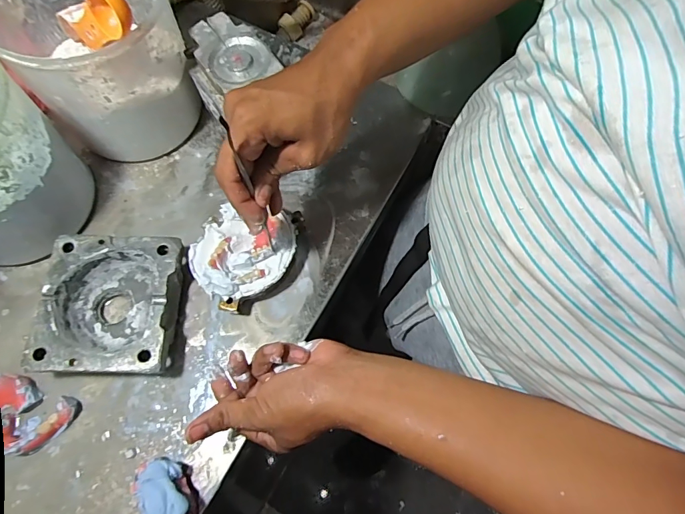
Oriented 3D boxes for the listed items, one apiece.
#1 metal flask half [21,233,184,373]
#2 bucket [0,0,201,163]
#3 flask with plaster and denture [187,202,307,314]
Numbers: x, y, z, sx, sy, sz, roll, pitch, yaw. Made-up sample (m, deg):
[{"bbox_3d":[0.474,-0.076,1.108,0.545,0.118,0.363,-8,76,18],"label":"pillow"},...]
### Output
[{"bbox_3d":[-0.214,0.046,0.399,0.114,0.045,0.126,1,68,-1],"label":"metal flask half"},{"bbox_3d":[-0.237,-0.202,0.426,0.152,0.157,0.157,0,68,-1],"label":"bucket"},{"bbox_3d":[-0.094,-0.008,0.425,0.113,0.036,0.096,-38,73,-15],"label":"flask with plaster and denture"}]

